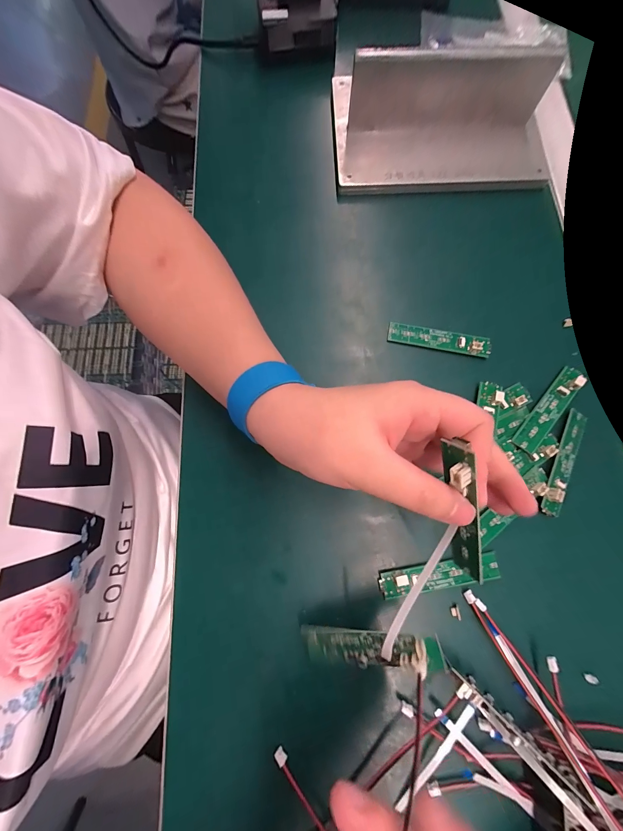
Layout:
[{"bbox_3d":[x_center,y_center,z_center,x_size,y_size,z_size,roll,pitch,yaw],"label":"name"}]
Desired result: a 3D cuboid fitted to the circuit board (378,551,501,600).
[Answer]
[{"bbox_3d":[0.090,0.112,0.210,0.084,0.011,0.018,-8,76,-3],"label":"circuit board"}]

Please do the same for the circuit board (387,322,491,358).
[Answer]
[{"bbox_3d":[0.106,-0.064,0.251,0.083,0.008,0.017,12,81,6],"label":"circuit board"}]

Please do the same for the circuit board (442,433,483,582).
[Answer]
[{"bbox_3d":[0.073,0.048,0.143,0.011,0.012,0.088,-20,116,-4],"label":"circuit board"}]

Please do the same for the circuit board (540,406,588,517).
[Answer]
[{"bbox_3d":[0.191,0.034,0.226,0.016,0.009,0.084,26,77,6],"label":"circuit board"}]

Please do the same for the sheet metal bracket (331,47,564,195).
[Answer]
[{"bbox_3d":[0.118,-0.257,0.267,0.191,0.059,0.089,-1,76,-1],"label":"sheet metal bracket"}]

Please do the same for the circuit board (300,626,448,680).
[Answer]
[{"bbox_3d":[0.032,0.137,0.178,0.082,0.012,0.020,-13,75,24],"label":"circuit board"}]

